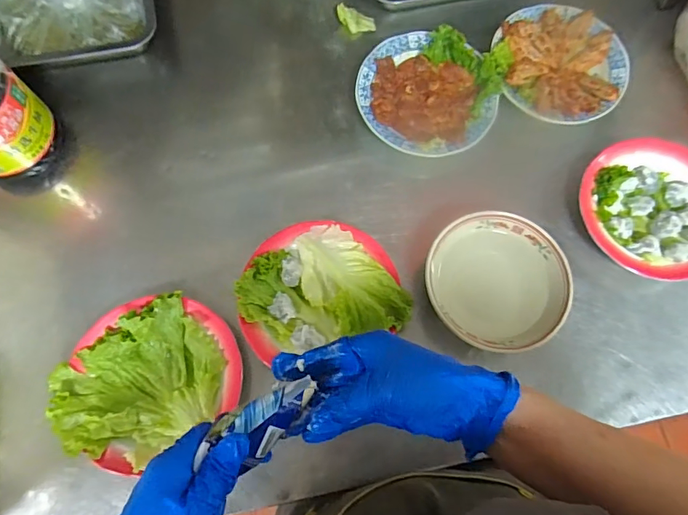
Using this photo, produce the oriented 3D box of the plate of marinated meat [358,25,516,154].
[{"bbox_3d":[0.102,-0.200,0.557,0.167,0.048,0.161,0,74,-1],"label":"plate of marinated meat"}]

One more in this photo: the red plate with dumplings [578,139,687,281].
[{"bbox_3d":[0.353,-0.057,0.522,0.158,0.030,0.164,0,74,-1],"label":"red plate with dumplings"}]

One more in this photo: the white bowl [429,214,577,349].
[{"bbox_3d":[0.162,0.028,0.497,0.147,0.046,0.139,0,74,-1],"label":"white bowl"}]

